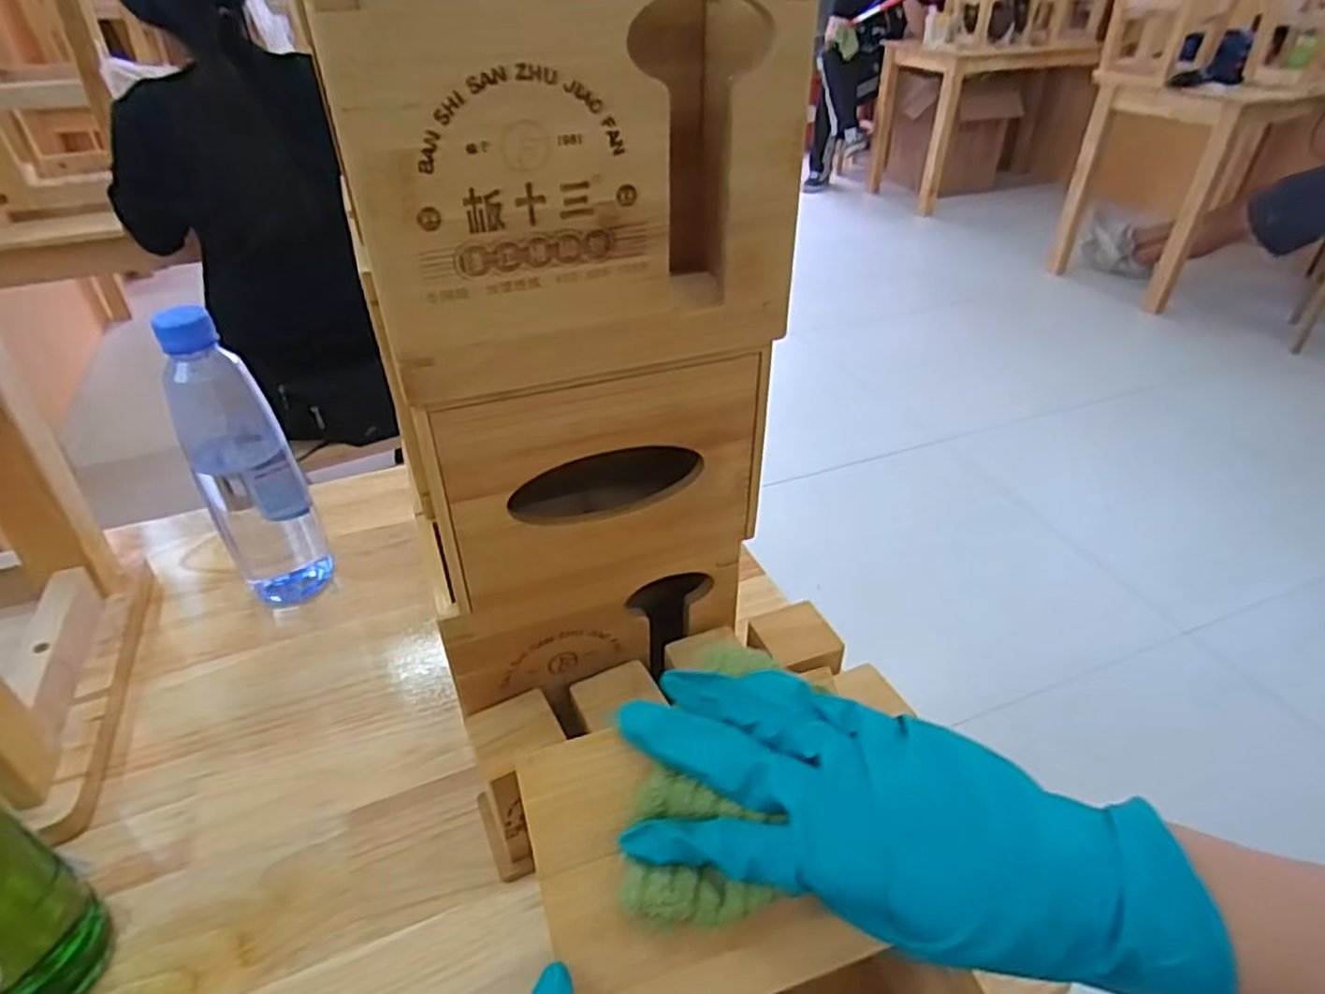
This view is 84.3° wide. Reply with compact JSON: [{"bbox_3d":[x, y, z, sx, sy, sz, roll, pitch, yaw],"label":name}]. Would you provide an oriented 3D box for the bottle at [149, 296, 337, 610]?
[{"bbox_3d":[-0.290,-0.013,0.515,0.064,0.224,0.053,-22,42,-28],"label":"bottle"}]

